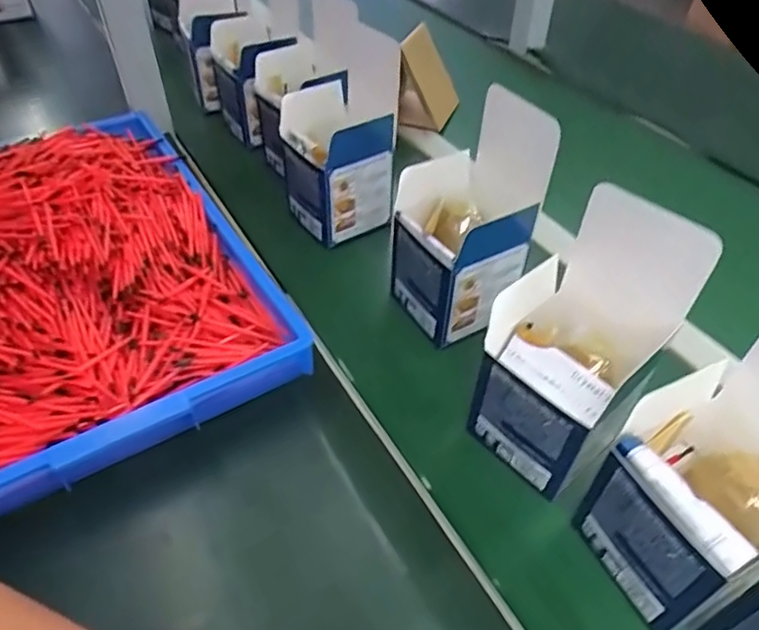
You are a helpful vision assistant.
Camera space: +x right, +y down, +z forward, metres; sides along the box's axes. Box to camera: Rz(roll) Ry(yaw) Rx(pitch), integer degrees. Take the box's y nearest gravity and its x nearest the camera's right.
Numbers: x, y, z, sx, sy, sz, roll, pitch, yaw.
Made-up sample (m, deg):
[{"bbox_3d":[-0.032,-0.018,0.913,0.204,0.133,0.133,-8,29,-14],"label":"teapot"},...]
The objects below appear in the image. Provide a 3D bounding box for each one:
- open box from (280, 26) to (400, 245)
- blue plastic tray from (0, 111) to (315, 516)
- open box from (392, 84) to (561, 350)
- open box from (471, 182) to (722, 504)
[{"bbox_3d":[-0.044,-0.152,0.581,0.085,0.116,0.095,-23,49,-25],"label":"open box"},{"bbox_3d":[-0.271,-0.043,0.486,0.285,0.051,0.387,-23,50,-25],"label":"blue plastic tray"},{"bbox_3d":[0.070,-0.075,0.468,0.092,0.167,0.104,-25,50,-26],"label":"open box"},{"bbox_3d":[0.127,0.023,0.372,0.090,0.173,0.099,-33,54,-31],"label":"open box"}]

